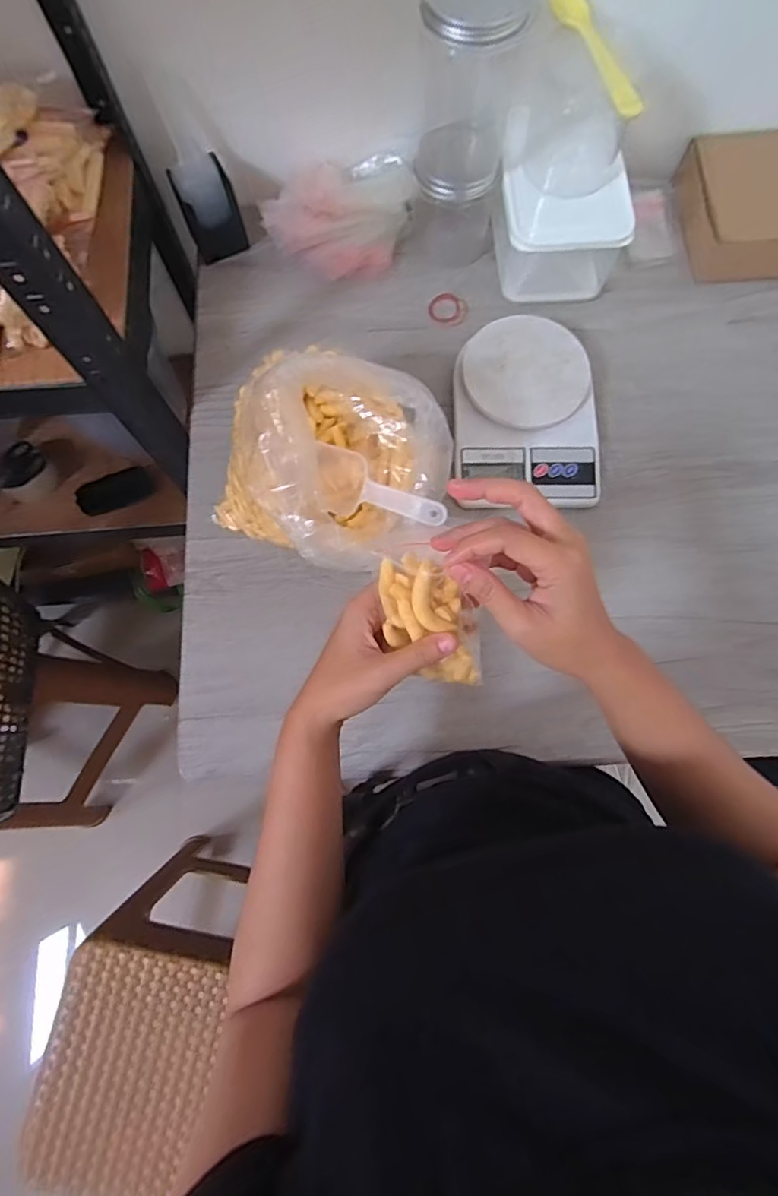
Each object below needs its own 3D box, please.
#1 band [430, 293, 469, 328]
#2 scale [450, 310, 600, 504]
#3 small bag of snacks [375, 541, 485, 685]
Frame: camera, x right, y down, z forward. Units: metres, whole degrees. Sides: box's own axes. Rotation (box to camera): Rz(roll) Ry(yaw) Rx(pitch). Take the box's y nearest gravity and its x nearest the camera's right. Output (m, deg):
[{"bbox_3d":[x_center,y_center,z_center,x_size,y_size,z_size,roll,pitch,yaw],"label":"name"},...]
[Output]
[{"bbox_3d":[0.070,-0.340,0.649,0.045,0.006,0.039,33,80,7],"label":"band"},{"bbox_3d":[0.145,-0.198,0.597,0.148,0.044,0.205,-3,78,0],"label":"scale"},{"bbox_3d":[0.030,0.018,0.348,0.049,0.033,0.113,-36,121,-6],"label":"small bag of snacks"}]

